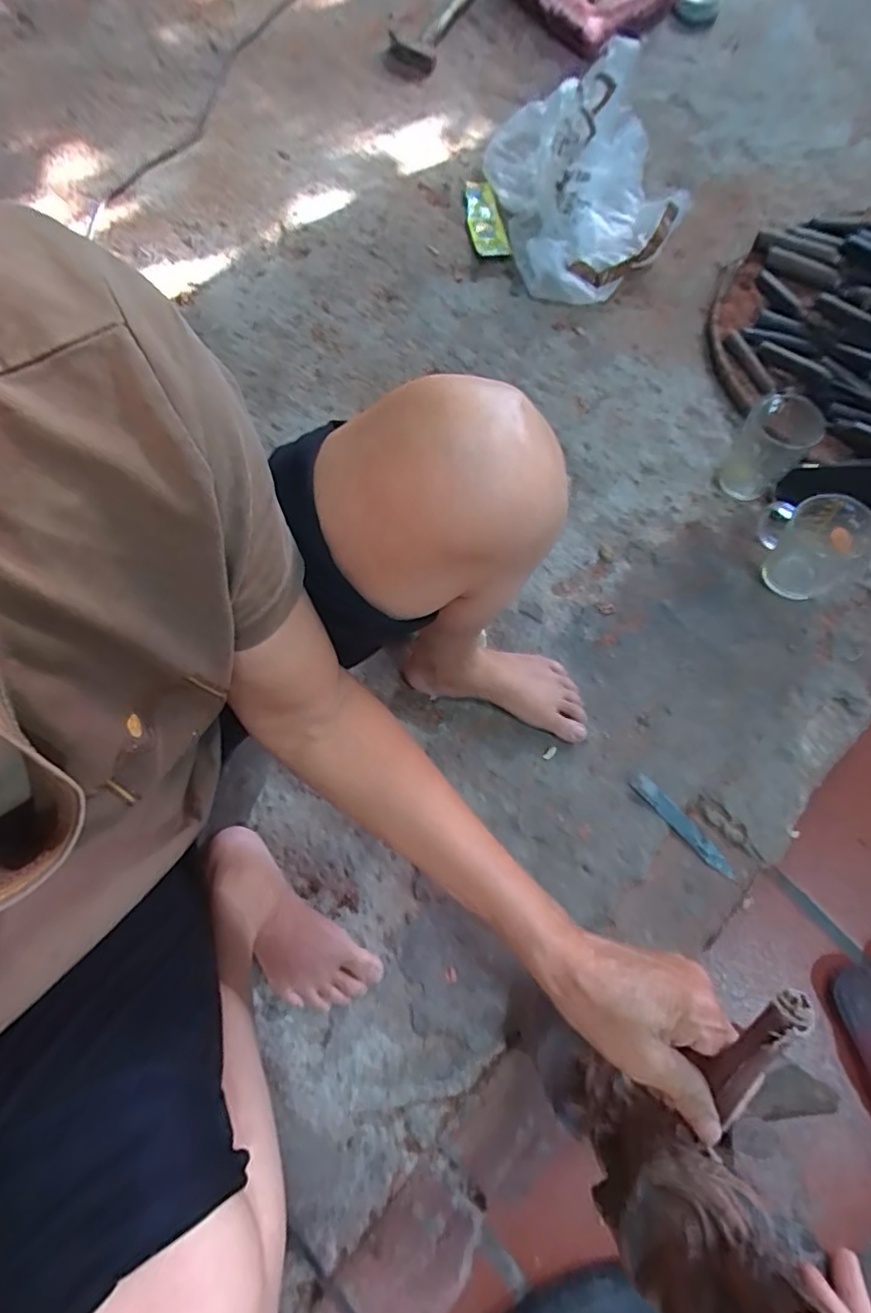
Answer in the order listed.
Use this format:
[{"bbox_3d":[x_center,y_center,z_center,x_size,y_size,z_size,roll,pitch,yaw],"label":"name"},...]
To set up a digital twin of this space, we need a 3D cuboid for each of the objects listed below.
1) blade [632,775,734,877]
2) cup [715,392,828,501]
[{"bbox_3d":[0.278,0.191,0.619,0.022,0.004,0.141,-42,80,-9],"label":"blade"},{"bbox_3d":[0.420,-0.265,0.710,0.079,0.123,0.079,0,77,0],"label":"cup"}]

